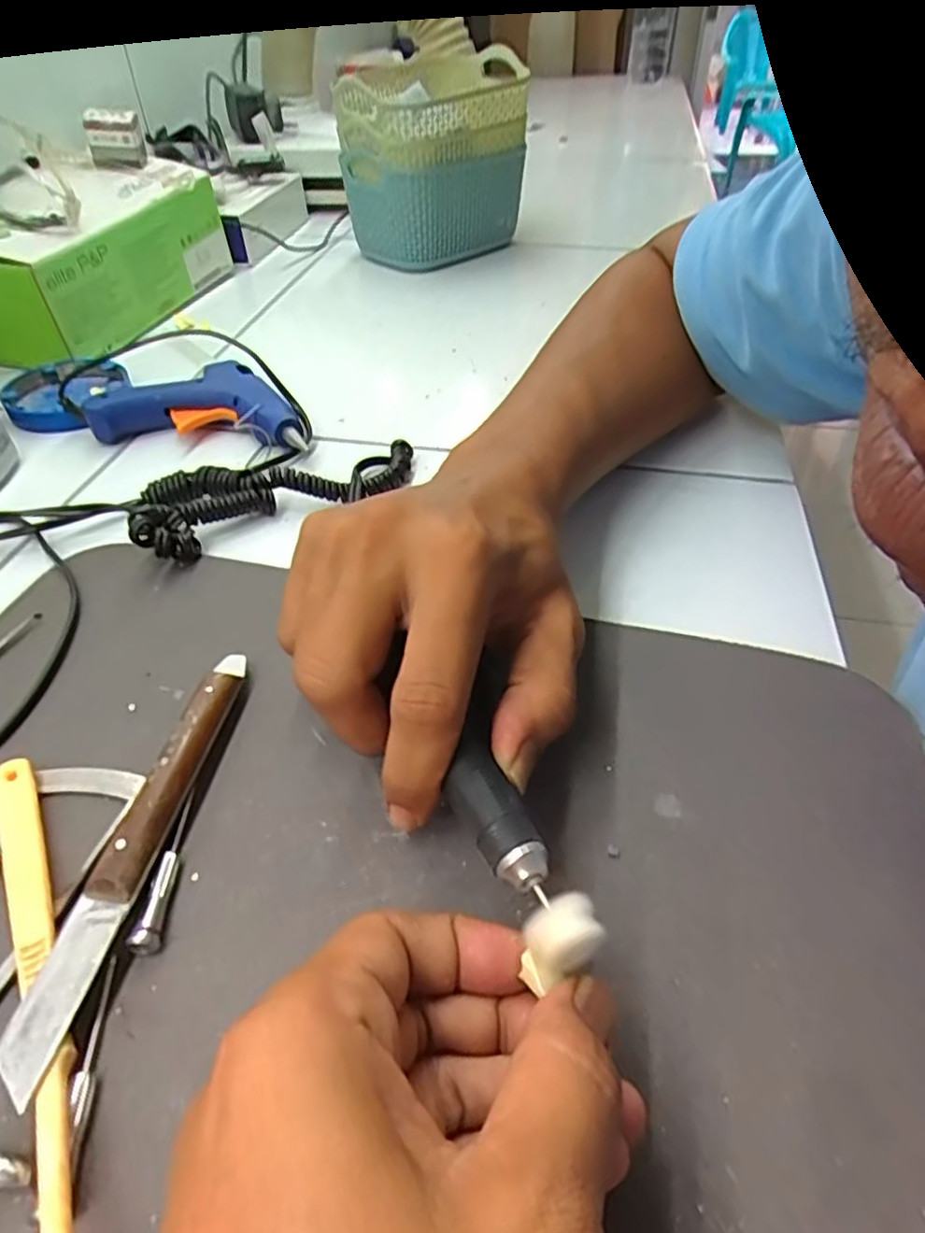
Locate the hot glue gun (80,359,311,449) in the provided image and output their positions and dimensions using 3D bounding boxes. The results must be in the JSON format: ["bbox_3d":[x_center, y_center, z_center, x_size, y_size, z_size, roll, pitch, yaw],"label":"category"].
[{"bbox_3d":[-0.155,-0.134,0.424,0.131,0.029,0.077,5,45,5],"label":"hot glue gun"}]

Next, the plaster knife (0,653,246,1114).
[{"bbox_3d":[-0.104,0.069,0.223,0.016,0.016,0.148,6,45,6],"label":"plaster knife"}]

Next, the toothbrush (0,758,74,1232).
[{"bbox_3d":[-0.115,0.108,0.182,0.014,0.017,0.183,-23,49,-22],"label":"toothbrush"}]

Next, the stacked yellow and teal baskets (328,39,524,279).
[{"bbox_3d":[-0.025,-0.431,0.639,0.111,0.144,0.170,33,53,29],"label":"stacked yellow and teal baskets"}]

